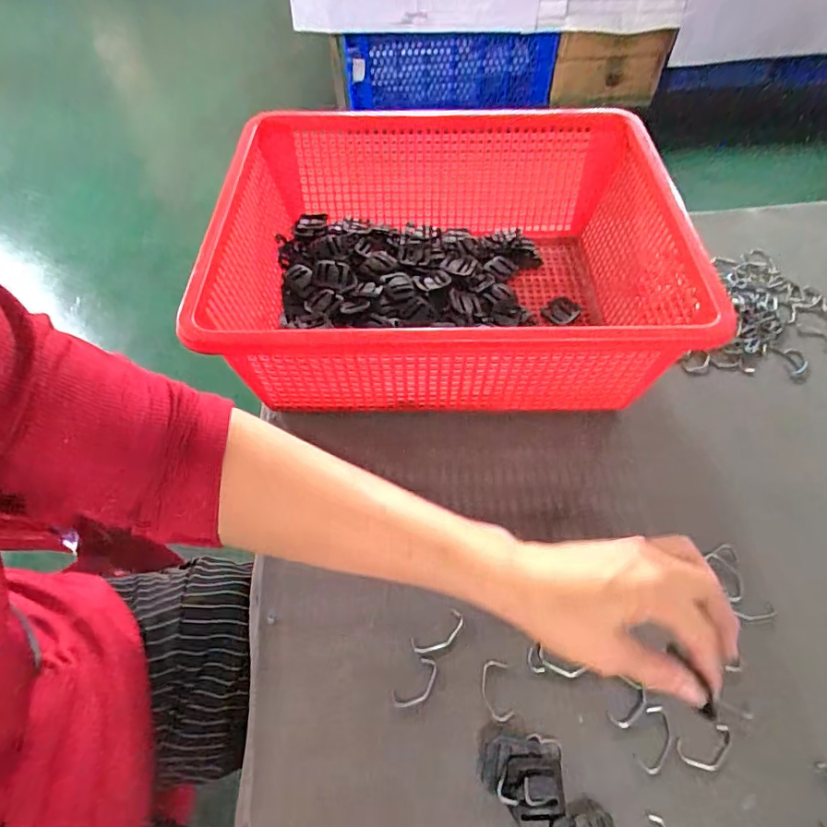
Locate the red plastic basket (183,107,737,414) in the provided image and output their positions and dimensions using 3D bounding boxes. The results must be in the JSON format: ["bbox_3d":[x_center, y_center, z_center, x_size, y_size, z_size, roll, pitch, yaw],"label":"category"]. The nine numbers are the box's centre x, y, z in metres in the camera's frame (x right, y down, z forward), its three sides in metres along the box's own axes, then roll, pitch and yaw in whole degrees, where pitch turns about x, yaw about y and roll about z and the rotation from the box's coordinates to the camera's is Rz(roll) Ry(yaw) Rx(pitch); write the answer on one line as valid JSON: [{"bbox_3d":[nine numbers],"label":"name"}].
[{"bbox_3d":[0.048,-0.135,0.473,0.390,0.129,0.298,-3,55,-2],"label":"red plastic basket"}]

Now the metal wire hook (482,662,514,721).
[{"bbox_3d":[0.053,0.178,0.336,0.018,0.004,0.035,-2,55,-1],"label":"metal wire hook"}]

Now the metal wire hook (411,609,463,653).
[{"bbox_3d":[0.018,0.150,0.353,0.040,0.004,0.017,-29,60,-18],"label":"metal wire hook"}]

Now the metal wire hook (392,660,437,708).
[{"bbox_3d":[0.002,0.177,0.340,0.036,0.004,0.018,-37,63,-23],"label":"metal wire hook"}]

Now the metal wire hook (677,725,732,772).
[{"bbox_3d":[0.179,0.205,0.317,0.036,0.004,0.020,-11,56,-8],"label":"metal wire hook"}]

